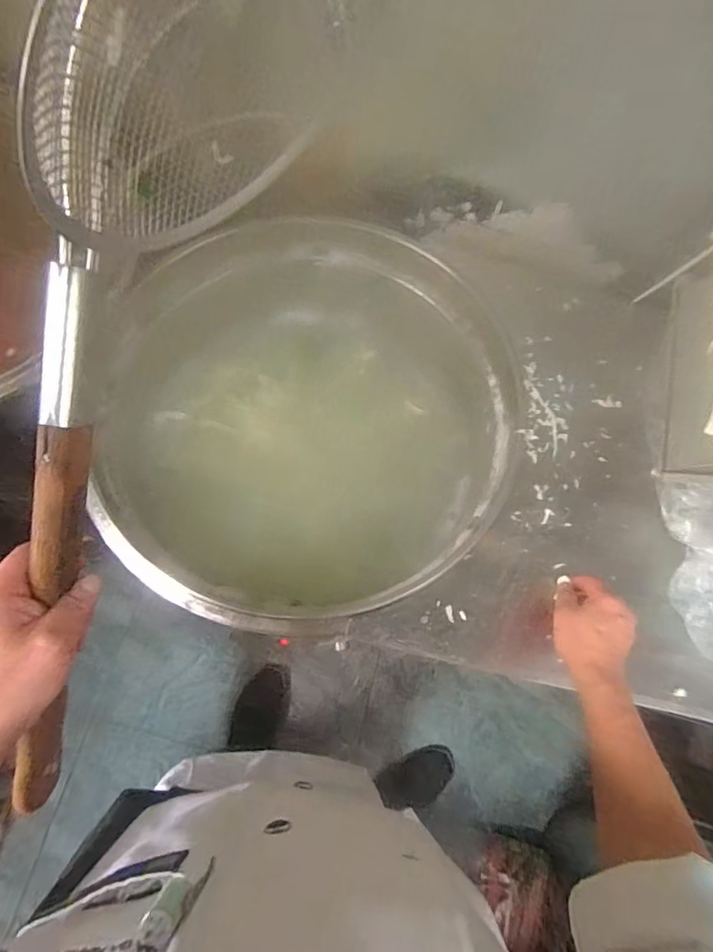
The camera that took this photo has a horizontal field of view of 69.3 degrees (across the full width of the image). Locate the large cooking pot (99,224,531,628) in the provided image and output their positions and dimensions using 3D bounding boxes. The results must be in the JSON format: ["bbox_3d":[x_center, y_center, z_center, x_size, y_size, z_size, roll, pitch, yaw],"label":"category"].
[{"bbox_3d":[-0.057,-0.077,0.723,0.504,0.251,0.509,0,75,-1],"label":"large cooking pot"}]

